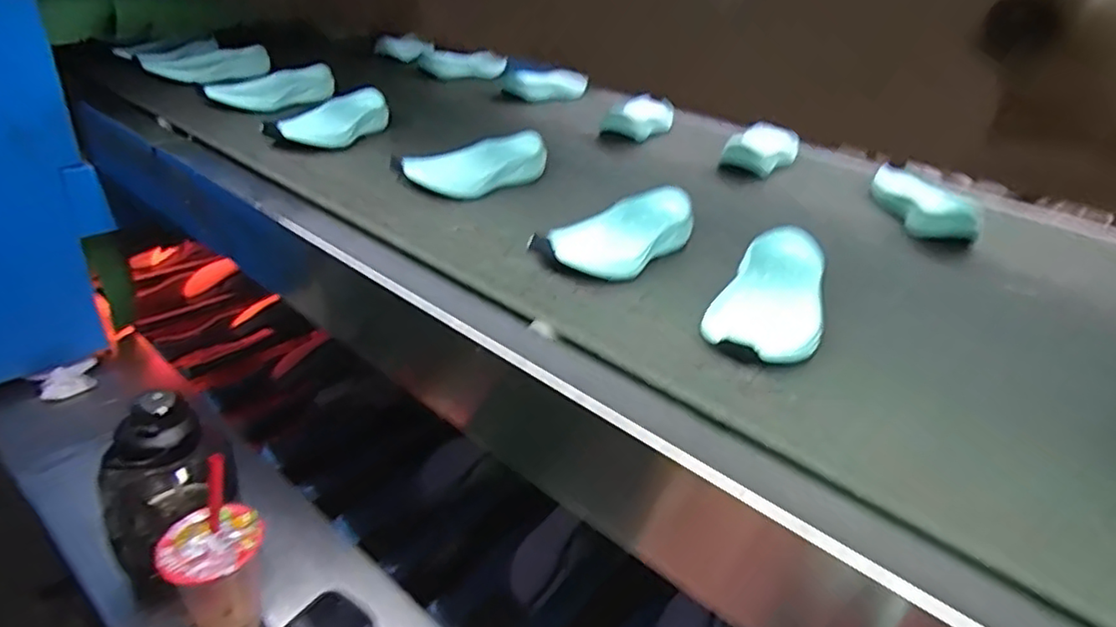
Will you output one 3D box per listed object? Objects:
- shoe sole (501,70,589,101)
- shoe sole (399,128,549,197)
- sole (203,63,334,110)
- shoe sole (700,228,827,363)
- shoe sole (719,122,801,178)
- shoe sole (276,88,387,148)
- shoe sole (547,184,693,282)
[{"bbox_3d":[-0.013,-0.423,1.193,0.190,0.038,0.070,-14,36,-29],"label":"shoe sole"},{"bbox_3d":[-0.095,-0.168,0.741,0.070,0.048,0.185,27,44,37],"label":"shoe sole"},{"bbox_3d":[-0.421,-0.330,0.955,0.181,0.043,0.085,-18,36,-20],"label":"sole"},{"bbox_3d":[0.175,-0.015,0.531,0.083,0.045,0.192,11,36,20],"label":"shoe sole"},{"bbox_3d":[0.306,-0.246,0.961,0.085,0.028,0.204,19,33,21],"label":"shoe sole"},{"bbox_3d":[-0.287,-0.250,0.843,0.105,0.046,0.173,8,31,5],"label":"shoe sole"},{"bbox_3d":[0.063,-0.073,0.611,0.068,0.043,0.190,21,41,31],"label":"shoe sole"}]

